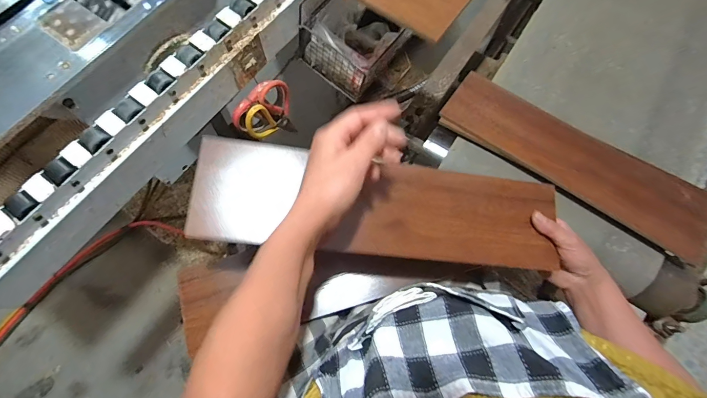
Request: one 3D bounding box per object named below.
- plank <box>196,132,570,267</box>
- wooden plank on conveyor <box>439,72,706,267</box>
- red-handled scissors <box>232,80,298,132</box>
[{"bbox_3d":[0.045,0.010,0.445,0.457,0.023,0.122,7,71,-9],"label":"plank"},{"bbox_3d":[0.397,-0.074,0.631,0.474,0.026,0.134,31,74,9],"label":"wooden plank on conveyor"},{"bbox_3d":[-0.154,-0.144,0.627,0.106,0.157,0.021,-40,77,-13],"label":"red-handled scissors"}]

